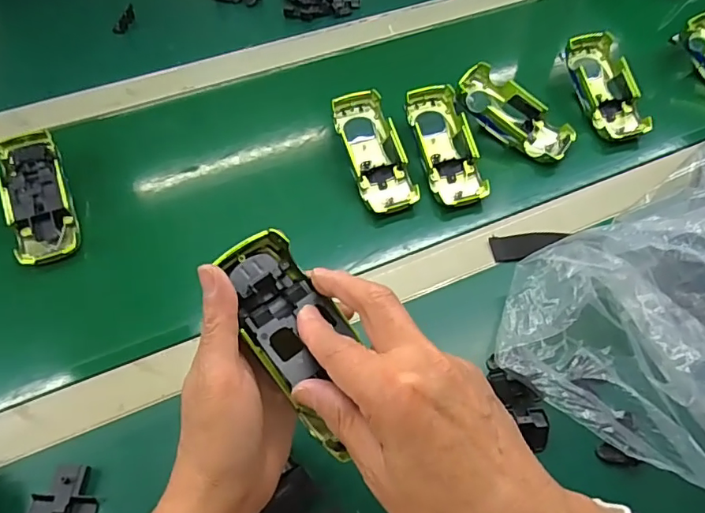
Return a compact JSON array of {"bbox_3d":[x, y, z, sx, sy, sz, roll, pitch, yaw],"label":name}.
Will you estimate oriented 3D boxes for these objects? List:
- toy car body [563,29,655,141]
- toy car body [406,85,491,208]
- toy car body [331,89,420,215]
[{"bbox_3d":[0.283,-0.189,0.574,0.061,0.031,0.133,-10,71,-6],"label":"toy car body"},{"bbox_3d":[0.094,-0.110,0.524,0.055,0.034,0.131,-11,69,-6],"label":"toy car body"},{"bbox_3d":[0.022,-0.103,0.520,0.055,0.031,0.136,-15,71,-9],"label":"toy car body"}]

